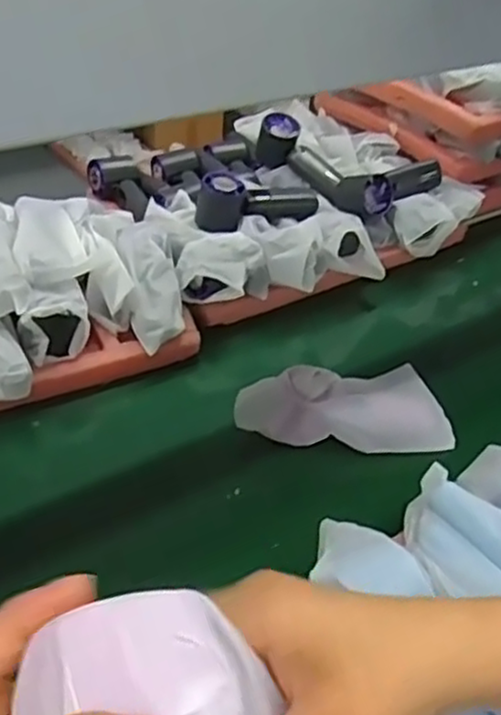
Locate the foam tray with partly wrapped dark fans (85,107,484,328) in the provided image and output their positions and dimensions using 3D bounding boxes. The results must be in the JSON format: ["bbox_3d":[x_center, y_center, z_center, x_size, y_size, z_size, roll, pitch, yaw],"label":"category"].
[{"bbox_3d":[0.050,-0.225,0.944,0.441,0.102,0.346,-19,44,-28],"label":"foam tray with partly wrapped dark fans"}]

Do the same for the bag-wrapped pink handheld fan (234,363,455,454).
[{"bbox_3d":[0.091,0.052,0.658,0.195,0.049,0.091,-8,40,-17],"label":"bag-wrapped pink handheld fan"}]

